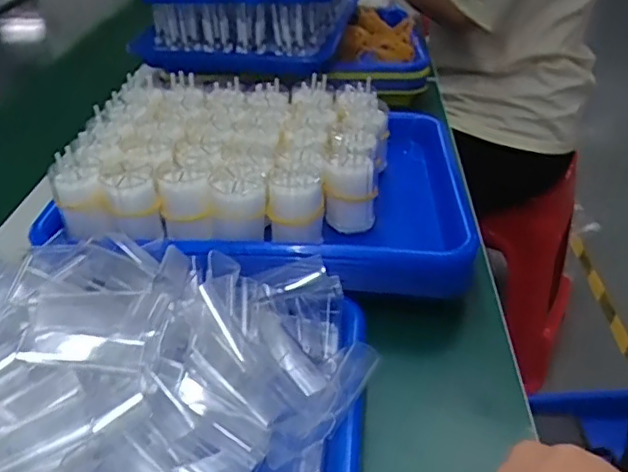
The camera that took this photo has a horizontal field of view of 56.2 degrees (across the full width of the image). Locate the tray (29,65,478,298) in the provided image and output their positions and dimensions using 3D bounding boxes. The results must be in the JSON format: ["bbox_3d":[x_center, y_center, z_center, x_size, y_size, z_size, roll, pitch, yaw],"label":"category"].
[{"bbox_3d":[-0.037,-0.057,0.517,0.324,0.085,0.261,0,35,2],"label":"tray"}]

